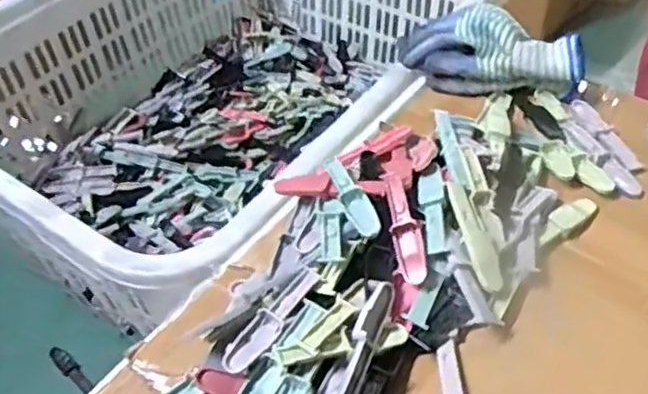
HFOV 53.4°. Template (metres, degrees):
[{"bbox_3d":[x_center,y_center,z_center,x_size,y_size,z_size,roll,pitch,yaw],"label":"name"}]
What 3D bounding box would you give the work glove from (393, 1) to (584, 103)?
[{"bbox_3d":[0.179,-0.156,0.699,0.195,0.061,0.075,8,48,10],"label":"work glove"}]

